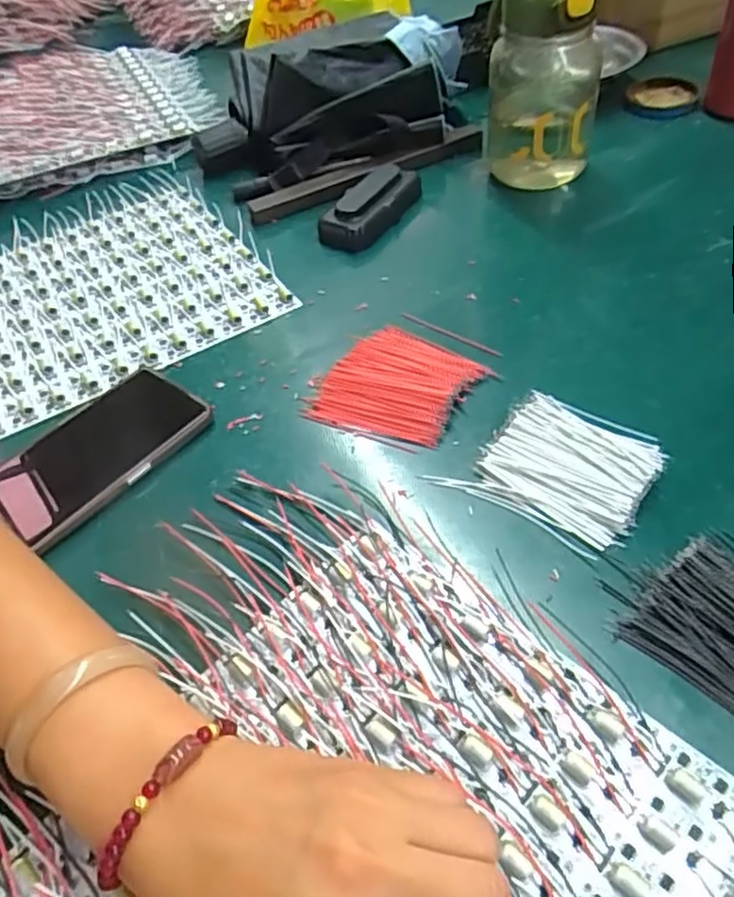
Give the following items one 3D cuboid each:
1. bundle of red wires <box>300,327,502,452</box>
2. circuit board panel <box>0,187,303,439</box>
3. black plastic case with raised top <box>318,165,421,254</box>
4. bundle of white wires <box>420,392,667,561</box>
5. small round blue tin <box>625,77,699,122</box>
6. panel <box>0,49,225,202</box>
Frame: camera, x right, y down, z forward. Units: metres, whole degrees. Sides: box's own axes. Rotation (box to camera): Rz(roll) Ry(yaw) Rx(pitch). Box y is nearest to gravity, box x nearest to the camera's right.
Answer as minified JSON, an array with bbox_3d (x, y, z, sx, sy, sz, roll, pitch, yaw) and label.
[{"bbox_3d":[0.020,-0.043,0.439,0.092,0.009,0.095,22,56,23],"label":"bundle of red wires"},{"bbox_3d":[-0.239,-0.119,0.540,0.290,0.010,0.239,-27,52,-16],"label":"circuit board panel"},{"bbox_3d":[0.005,-0.214,0.579,0.047,0.030,0.109,24,56,24],"label":"black plastic case with raised top"},{"bbox_3d":[0.109,0.008,0.377,0.098,0.013,0.084,28,58,26],"label":"bundle of white wires"},{"bbox_3d":[0.287,-0.340,0.646,0.065,0.020,0.065,13,52,16],"label":"small round blue tin"},{"bbox_3d":[-0.372,-0.380,0.765,0.385,0.048,0.310,-13,50,-5],"label":"panel"}]

